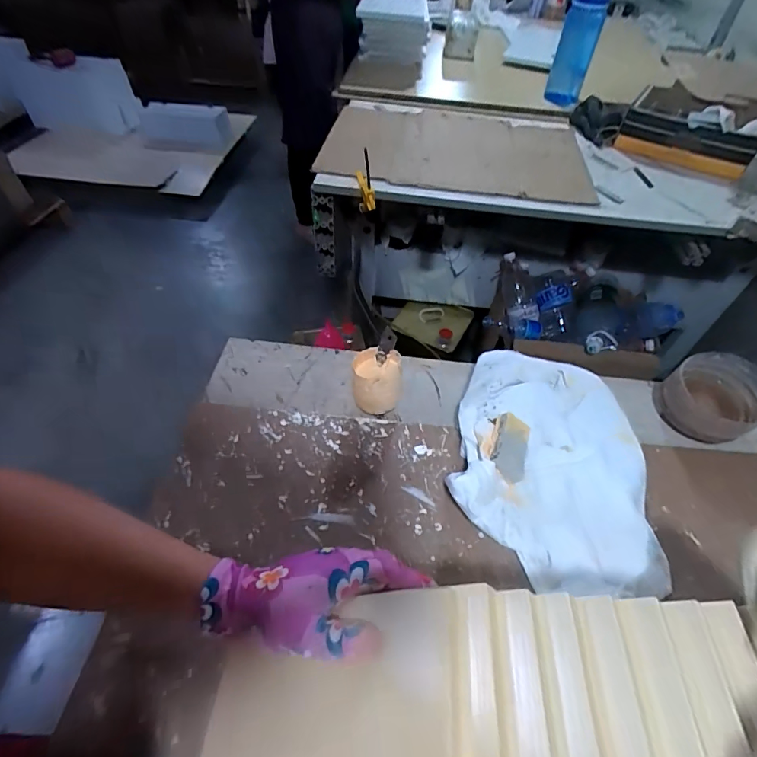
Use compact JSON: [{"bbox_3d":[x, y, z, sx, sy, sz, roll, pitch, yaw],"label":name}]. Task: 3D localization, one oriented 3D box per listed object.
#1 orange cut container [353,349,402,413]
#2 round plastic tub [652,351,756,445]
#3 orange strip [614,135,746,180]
[{"bbox_3d":[-0.003,0.007,0.513,0.053,0.069,0.056,2,51,-2],"label":"orange cut container"},{"bbox_3d":[0.404,0.022,0.519,0.092,0.061,0.096,2,51,-2],"label":"round plastic tub"},{"bbox_3d":[0.738,-0.548,1.073,0.291,0.043,0.027,28,53,20],"label":"orange strip"}]

